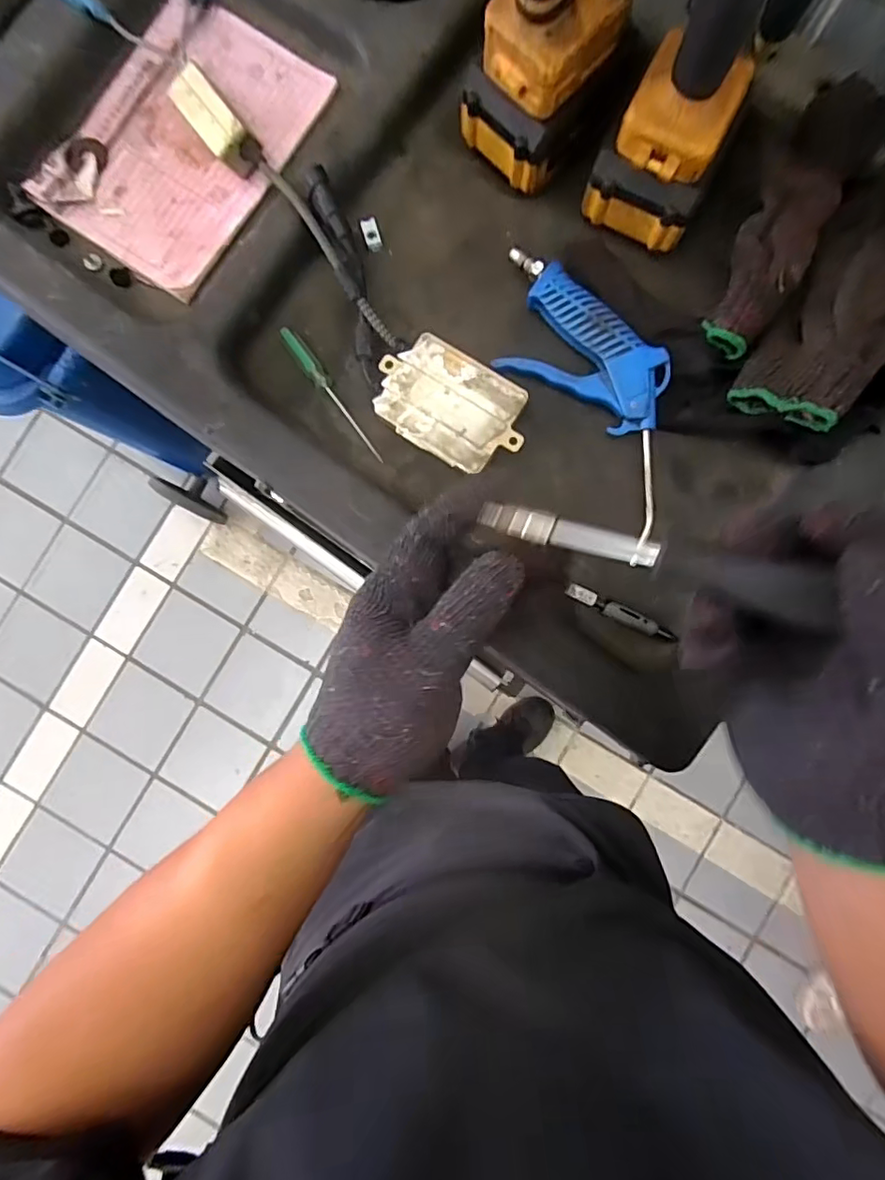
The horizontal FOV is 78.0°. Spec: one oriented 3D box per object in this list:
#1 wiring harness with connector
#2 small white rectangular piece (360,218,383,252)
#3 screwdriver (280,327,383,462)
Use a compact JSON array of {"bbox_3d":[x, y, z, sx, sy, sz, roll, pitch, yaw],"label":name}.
[{"bbox_3d":[-0.105,-0.269,0.391,0.054,0.037,0.244,-35,88,-1],"label":"wiring harness with connector"},{"bbox_3d":[-0.054,-0.272,0.417,0.012,0.005,0.024,-18,88,-1],"label":"small white rectangular piece"},{"bbox_3d":[-0.082,-0.144,0.405,0.009,0.009,0.119,-35,88,-1],"label":"screwdriver"}]

